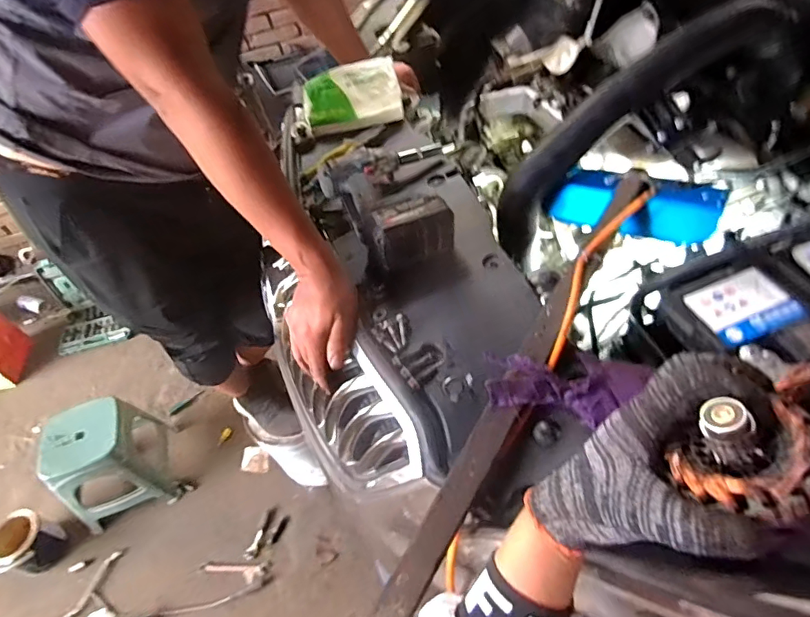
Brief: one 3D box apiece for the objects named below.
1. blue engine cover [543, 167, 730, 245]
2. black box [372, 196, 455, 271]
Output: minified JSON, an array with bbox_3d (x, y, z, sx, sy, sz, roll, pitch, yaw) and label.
[{"bbox_3d":[0.319,-0.149,0.722,0.238,0.086,0.054,20,18,33],"label":"blue engine cover"},{"bbox_3d":[0.011,-0.100,0.674,0.112,0.078,0.058,-25,52,-11],"label":"black box"}]

